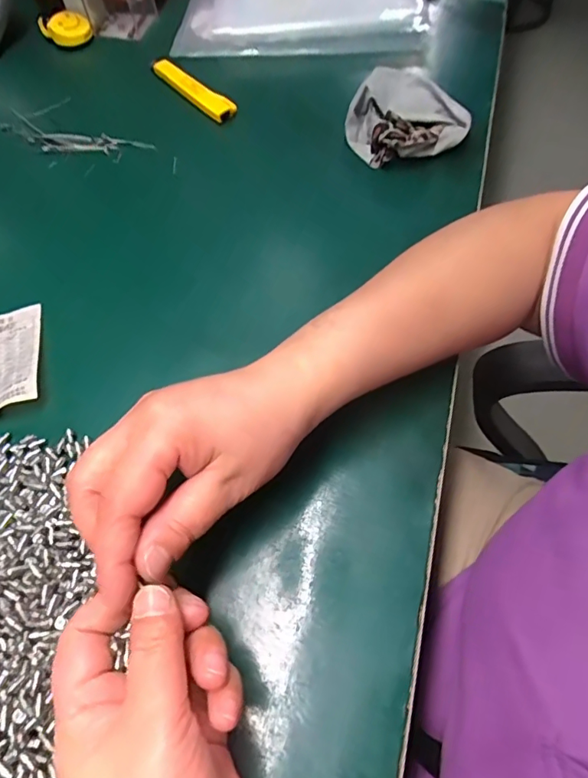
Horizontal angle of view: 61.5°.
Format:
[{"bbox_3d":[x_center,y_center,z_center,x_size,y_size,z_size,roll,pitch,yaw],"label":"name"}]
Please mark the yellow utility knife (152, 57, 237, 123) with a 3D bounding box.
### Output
[{"bbox_3d":[-0.100,-0.291,0.481,0.022,0.020,0.122,-38,65,-18],"label":"yellow utility knife"}]

